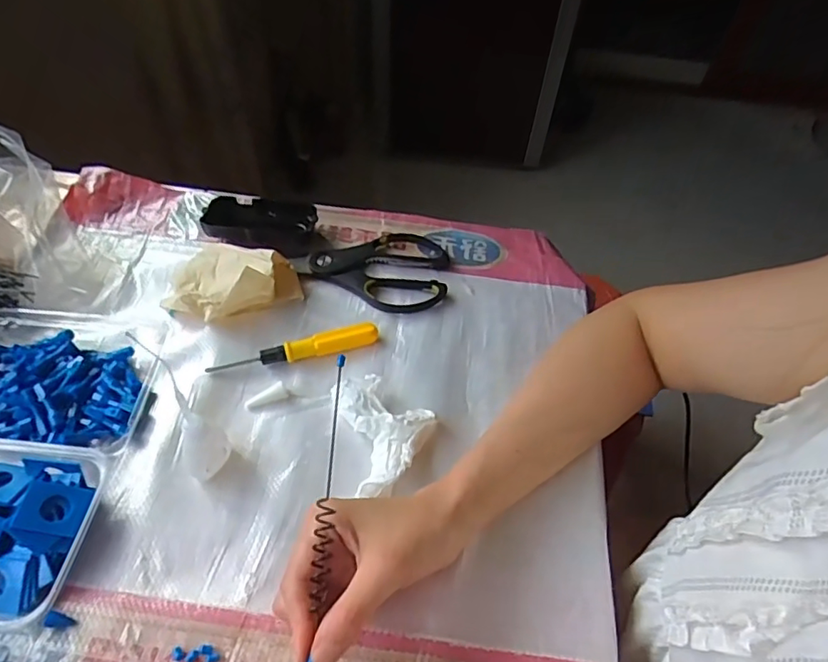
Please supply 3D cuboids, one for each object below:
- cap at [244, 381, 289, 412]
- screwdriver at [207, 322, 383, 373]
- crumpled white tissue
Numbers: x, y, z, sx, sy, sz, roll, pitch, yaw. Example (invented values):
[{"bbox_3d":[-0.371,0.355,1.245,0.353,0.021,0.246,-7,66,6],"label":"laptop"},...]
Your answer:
[{"bbox_3d":[-0.119,0.054,0.449,0.035,0.010,0.014,-25,58,-21],"label":"cap"},{"bbox_3d":[-0.100,0.017,0.473,0.140,0.017,0.018,-15,55,-15],"label":"screwdriver"},{"bbox_3d":[-0.020,0.074,0.429,0.068,0.024,0.095,-13,54,-13],"label":"crumpled white tissue"}]

